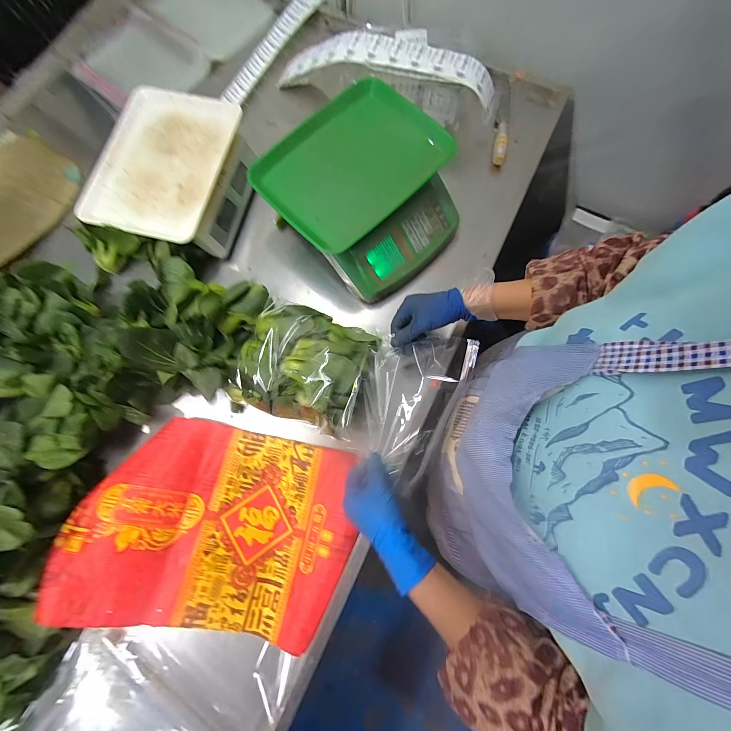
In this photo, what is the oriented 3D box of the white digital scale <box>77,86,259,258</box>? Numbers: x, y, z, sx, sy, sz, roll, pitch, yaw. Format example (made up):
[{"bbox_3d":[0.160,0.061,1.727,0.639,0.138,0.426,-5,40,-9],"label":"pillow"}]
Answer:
[{"bbox_3d":[-0.343,-0.342,0.577,0.224,0.093,0.273,14,78,4],"label":"white digital scale"}]

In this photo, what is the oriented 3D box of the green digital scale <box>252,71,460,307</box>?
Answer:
[{"bbox_3d":[0.001,-0.298,0.540,0.295,0.133,0.278,43,81,9],"label":"green digital scale"}]

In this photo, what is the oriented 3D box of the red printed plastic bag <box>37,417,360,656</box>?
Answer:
[{"bbox_3d":[-0.211,0.236,0.454,0.378,0.090,0.275,12,78,3],"label":"red printed plastic bag"}]

